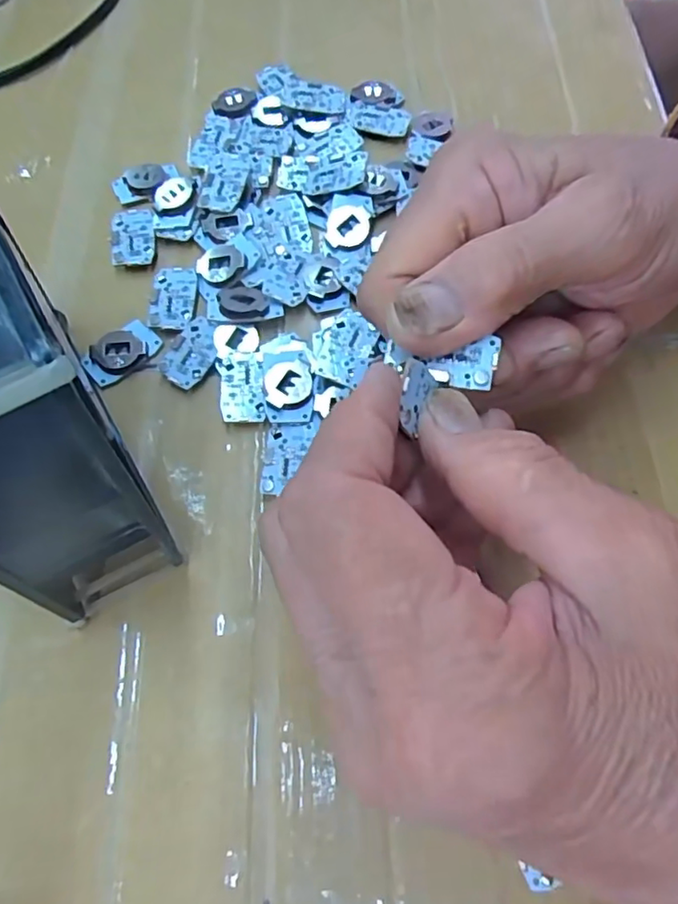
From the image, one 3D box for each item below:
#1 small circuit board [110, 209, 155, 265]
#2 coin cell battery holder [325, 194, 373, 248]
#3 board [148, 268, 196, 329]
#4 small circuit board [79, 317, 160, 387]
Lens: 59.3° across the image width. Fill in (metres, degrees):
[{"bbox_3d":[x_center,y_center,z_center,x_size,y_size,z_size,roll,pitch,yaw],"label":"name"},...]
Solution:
[{"bbox_3d":[-0.088,-0.092,0.255,0.018,0.004,0.030,-8,66,-4],"label":"small circuit board"},{"bbox_3d":[0.004,-0.097,0.250,0.018,0.004,0.023,7,81,-1],"label":"coin cell battery holder"},{"bbox_3d":[-0.067,-0.063,0.240,0.018,0.004,0.028,1,66,0],"label":"board"},{"bbox_3d":[-0.086,-0.039,0.234,0.029,0.005,0.017,-42,73,-17],"label":"small circuit board"}]

